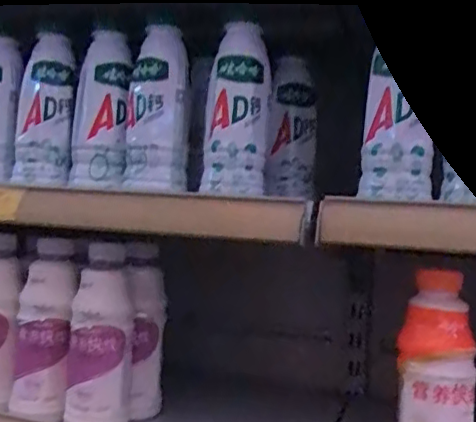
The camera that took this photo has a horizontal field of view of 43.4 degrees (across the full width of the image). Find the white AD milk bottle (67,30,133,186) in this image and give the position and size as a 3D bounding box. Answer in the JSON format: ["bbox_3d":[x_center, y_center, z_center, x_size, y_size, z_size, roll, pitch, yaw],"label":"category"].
[{"bbox_3d":[-0.144,-0.111,0.640,0.061,0.166,0.077,2,1,-12],"label":"white AD milk bottle"}]

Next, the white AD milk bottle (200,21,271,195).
[{"bbox_3d":[0.001,-0.094,0.593,0.060,0.155,0.066,3,1,-2],"label":"white AD milk bottle"}]

